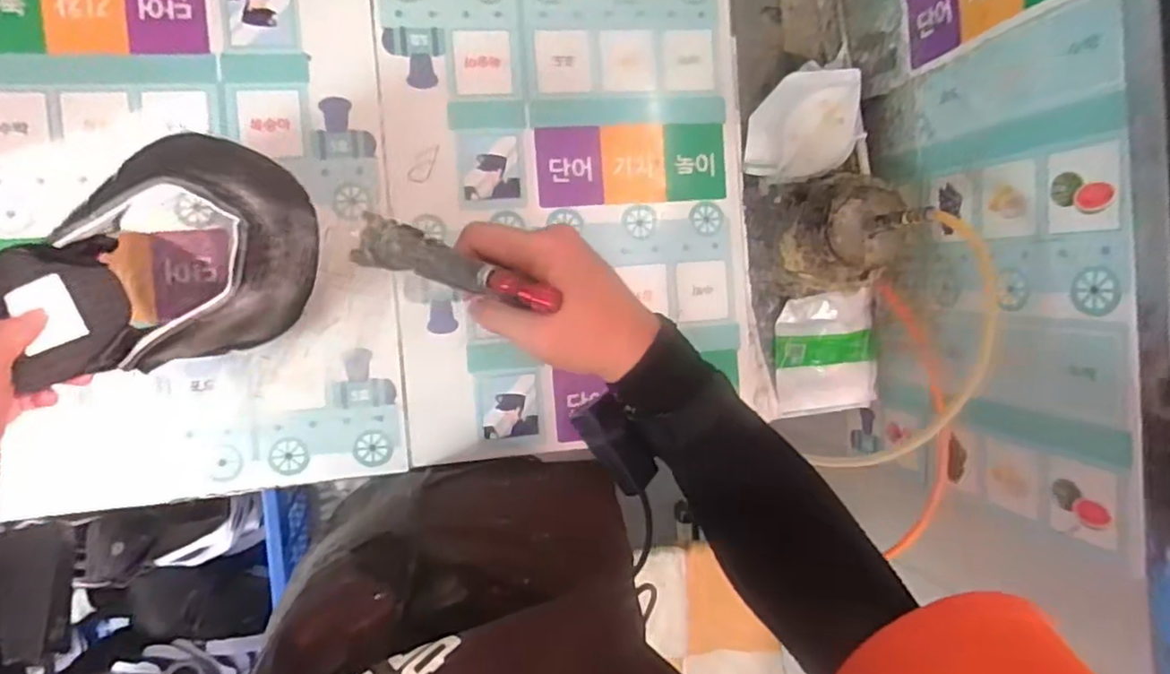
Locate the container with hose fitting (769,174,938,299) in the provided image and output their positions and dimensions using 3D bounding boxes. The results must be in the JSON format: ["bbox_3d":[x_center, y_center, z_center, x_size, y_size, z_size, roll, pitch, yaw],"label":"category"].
[{"bbox_3d":[0.292,-0.108,0.687,0.138,0.172,0.125,-2,93,-9],"label":"container with hose fitting"}]

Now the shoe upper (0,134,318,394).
[{"bbox_3d":[-0.297,-0.051,0.473,0.145,0.106,0.194,40,86,-9],"label":"shoe upper"}]

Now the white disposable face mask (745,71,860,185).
[{"bbox_3d":[0.246,-0.235,0.738,0.118,0.050,0.111,-6,93,-9],"label":"white disposable face mask"}]

